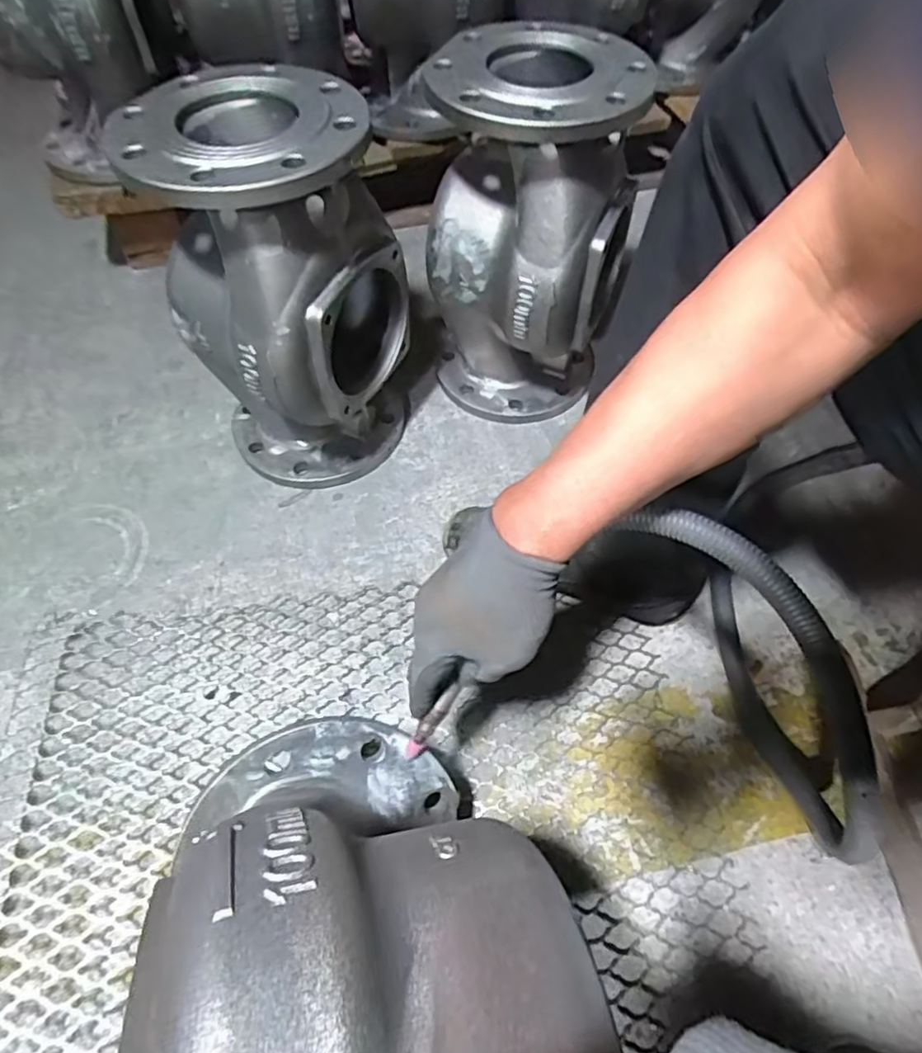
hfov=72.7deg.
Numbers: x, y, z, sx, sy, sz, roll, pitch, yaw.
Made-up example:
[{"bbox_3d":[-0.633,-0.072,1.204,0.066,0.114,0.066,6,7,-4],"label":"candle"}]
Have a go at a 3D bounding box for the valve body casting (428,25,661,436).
[{"bbox_3d":[0.077,-0.315,0.725,0.195,0.376,0.202,0,57,-1],"label":"valve body casting"}]

